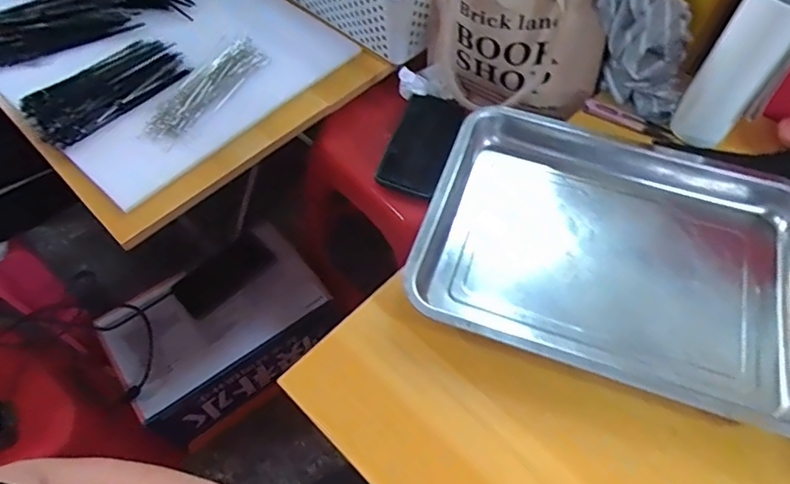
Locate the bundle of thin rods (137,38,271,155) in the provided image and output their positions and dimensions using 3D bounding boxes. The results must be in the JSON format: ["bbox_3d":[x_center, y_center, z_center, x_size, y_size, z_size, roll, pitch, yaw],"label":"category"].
[{"bbox_3d":[-0.234,-0.192,0.683,0.062,0.023,0.201,27,61,15],"label":"bundle of thin rods"}]

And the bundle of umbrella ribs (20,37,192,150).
[{"bbox_3d":[-0.361,-0.197,0.676,0.101,0.026,0.189,39,65,21],"label":"bundle of umbrella ribs"}]

